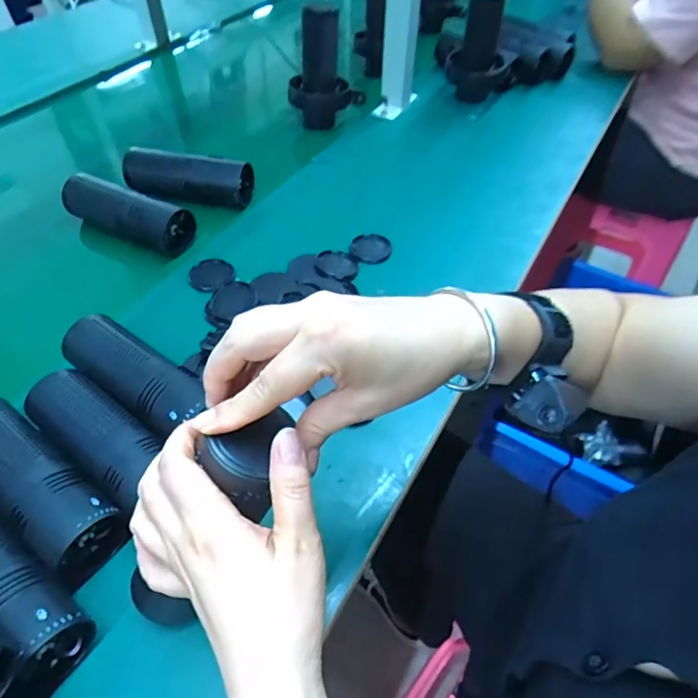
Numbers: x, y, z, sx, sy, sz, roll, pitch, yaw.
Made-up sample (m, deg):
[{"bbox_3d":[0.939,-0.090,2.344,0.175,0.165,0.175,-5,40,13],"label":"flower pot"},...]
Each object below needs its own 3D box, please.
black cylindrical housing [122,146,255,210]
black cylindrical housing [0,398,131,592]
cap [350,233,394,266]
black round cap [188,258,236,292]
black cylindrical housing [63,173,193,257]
[{"bbox_3d":[-0.210,-0.226,0.645,0.163,0.046,0.046,9,51,6],"label":"black cylindrical housing"},{"bbox_3d":[-0.238,0.097,0.365,0.174,0.049,0.059,31,57,21],"label":"black cylindrical housing"},{"bbox_3d":[0.026,-0.121,0.595,0.048,0.007,0.050,1,51,-1],"label":"cap"},{"bbox_3d":[-0.155,-0.084,0.556,0.047,0.009,0.047,1,51,-1],"label":"black round cap"},{"bbox_3d":[-0.268,-0.162,0.594,0.164,0.050,0.044,21,54,15],"label":"black cylindrical housing"}]

